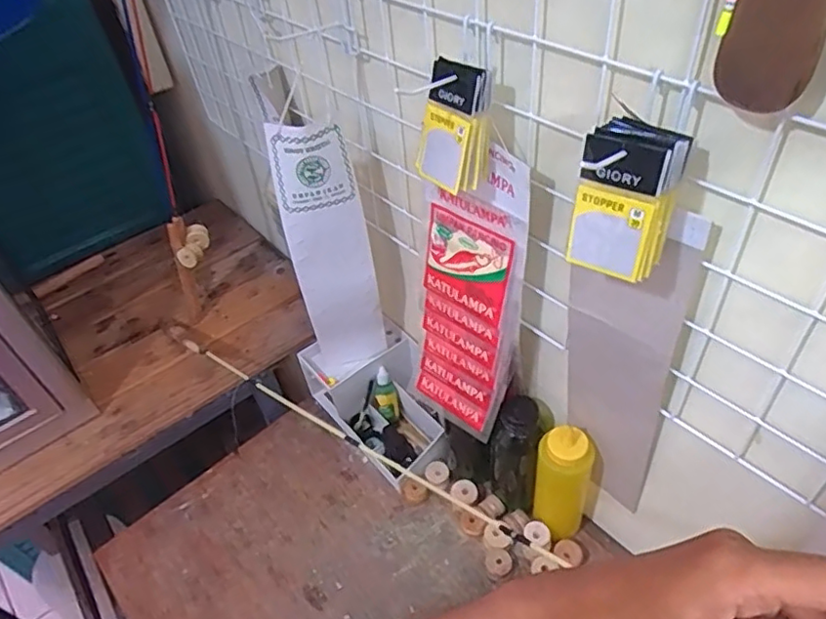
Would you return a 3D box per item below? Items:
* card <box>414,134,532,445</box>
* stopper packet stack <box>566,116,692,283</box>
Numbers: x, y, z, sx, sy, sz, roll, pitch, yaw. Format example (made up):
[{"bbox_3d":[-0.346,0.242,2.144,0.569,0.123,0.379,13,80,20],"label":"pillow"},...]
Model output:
[{"bbox_3d":[0.054,-0.007,0.630,0.114,0.337,0.022,28,45,31],"label":"card"},{"bbox_3d":[0.140,-0.073,0.407,0.062,0.094,0.049,19,51,24],"label":"stopper packet stack"}]

